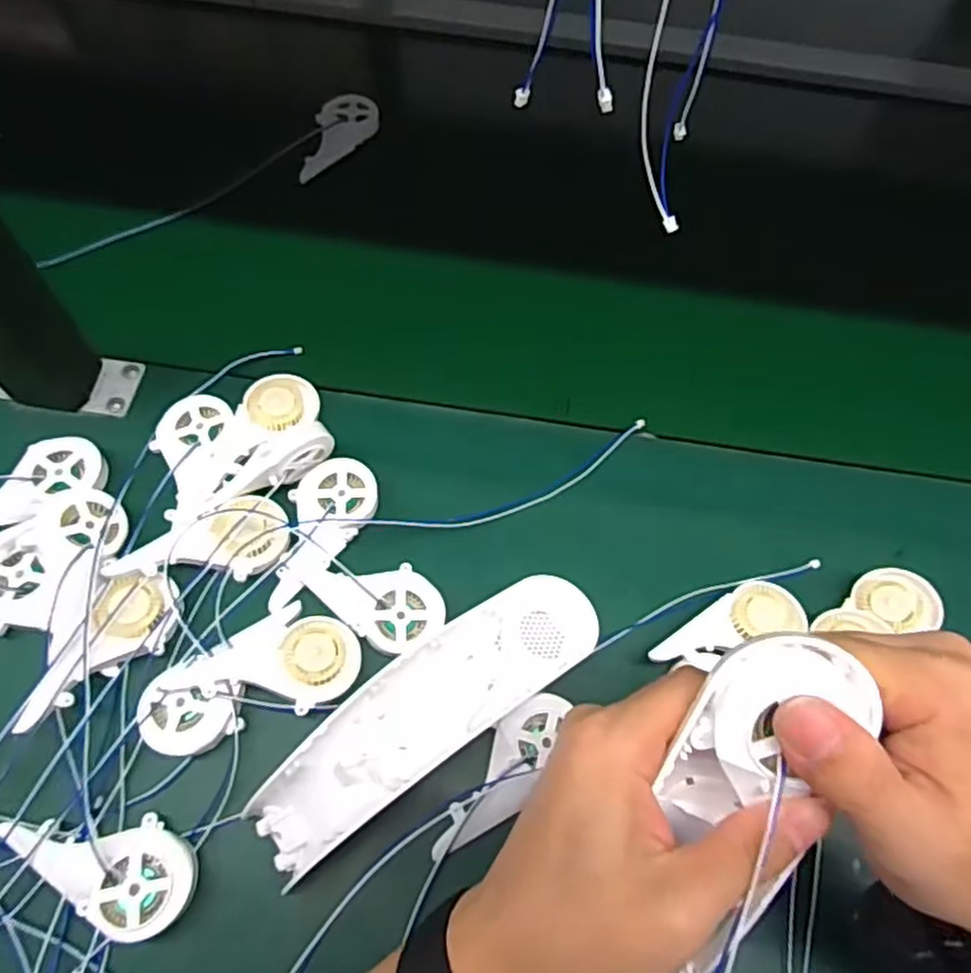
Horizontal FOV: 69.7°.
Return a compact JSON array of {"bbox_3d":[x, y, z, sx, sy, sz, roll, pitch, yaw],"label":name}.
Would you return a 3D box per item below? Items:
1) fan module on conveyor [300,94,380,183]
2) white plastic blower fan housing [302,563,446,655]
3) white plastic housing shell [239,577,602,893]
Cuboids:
[{"bbox_3d":[-0.125,-0.286,0.565,0.040,0.007,0.089,47,74,-13],"label":"fan module on conveyor"},{"bbox_3d":[-0.058,0.059,0.379,0.072,0.017,0.046,40,69,15],"label":"white plastic blower fan housing"},{"bbox_3d":[-0.025,0.107,0.345,0.192,0.041,0.053,-33,70,-17],"label":"white plastic housing shell"}]

